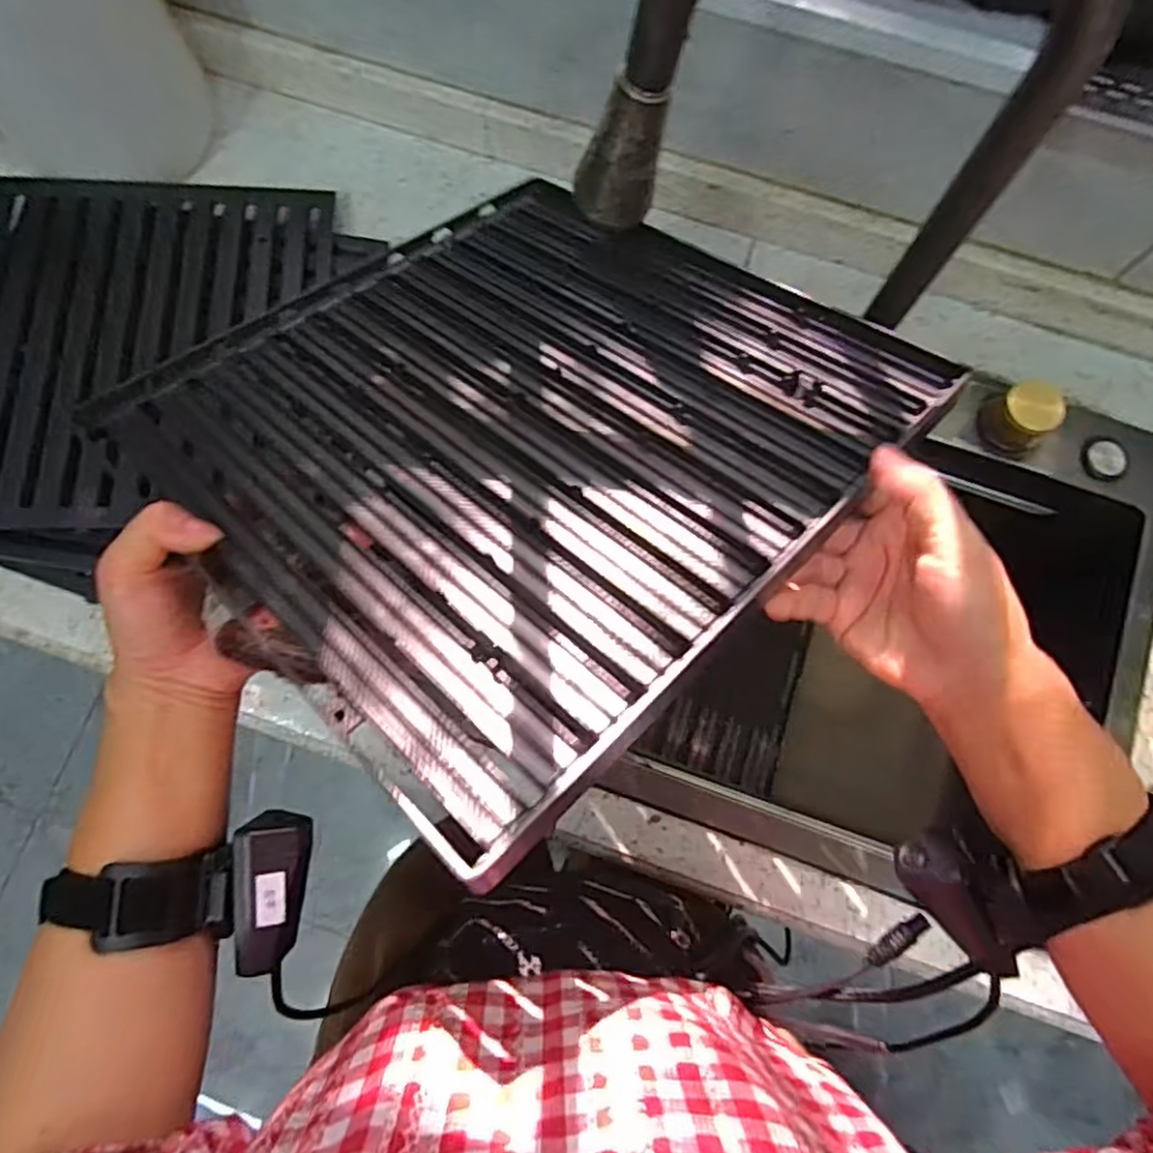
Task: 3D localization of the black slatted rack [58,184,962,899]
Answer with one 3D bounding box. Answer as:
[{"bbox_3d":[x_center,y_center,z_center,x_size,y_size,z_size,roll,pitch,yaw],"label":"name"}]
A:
[{"bbox_3d":[-0.034,-0.093,0.370,0.343,0.007,0.345,38,64,26],"label":"black slatted rack"}]

